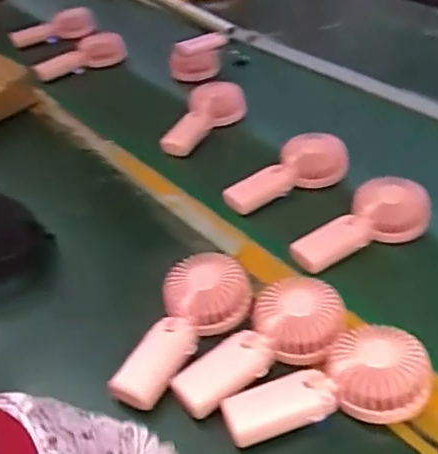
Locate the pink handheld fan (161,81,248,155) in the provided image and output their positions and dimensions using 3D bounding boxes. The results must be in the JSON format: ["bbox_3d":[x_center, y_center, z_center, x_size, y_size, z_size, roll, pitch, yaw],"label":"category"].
[{"bbox_3d":[-0.027,-0.167,0.941,0.070,0.051,0.172,26,60,32],"label":"pink handheld fan"}]

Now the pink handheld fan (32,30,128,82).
[{"bbox_3d":[-0.259,-0.307,1.117,0.158,0.064,0.050,-14,36,19],"label":"pink handheld fan"}]

